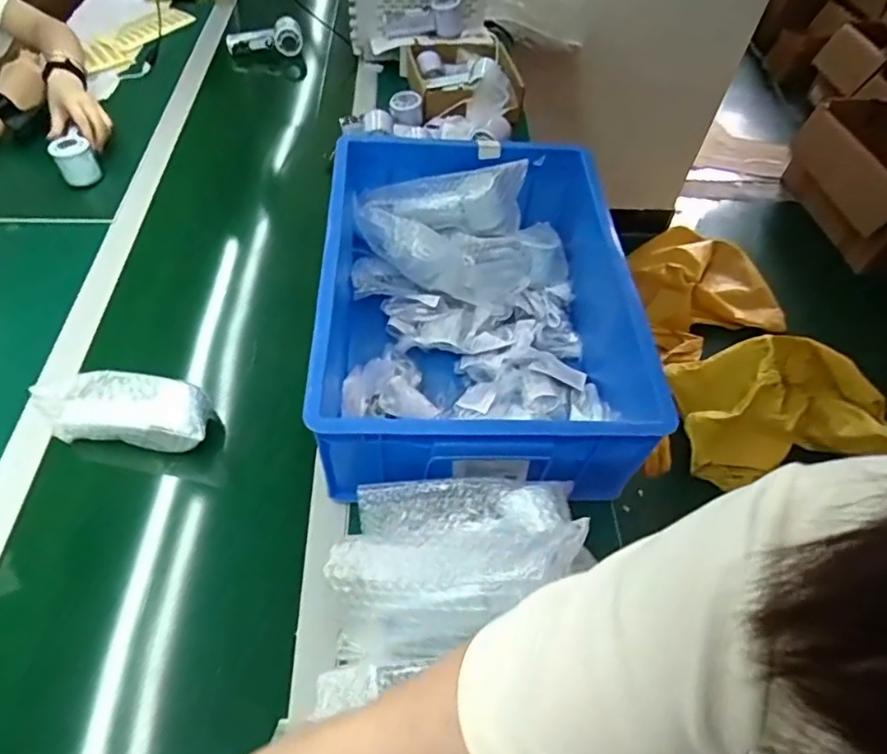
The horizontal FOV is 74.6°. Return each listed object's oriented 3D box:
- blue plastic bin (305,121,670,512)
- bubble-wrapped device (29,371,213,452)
[{"bbox_3d":[0.042,-0.088,0.718,0.348,0.155,0.468,1,54,-5],"label":"blue plastic bin"},{"bbox_3d":[-0.356,0.038,0.656,0.192,0.051,0.066,7,54,-1],"label":"bubble-wrapped device"}]

